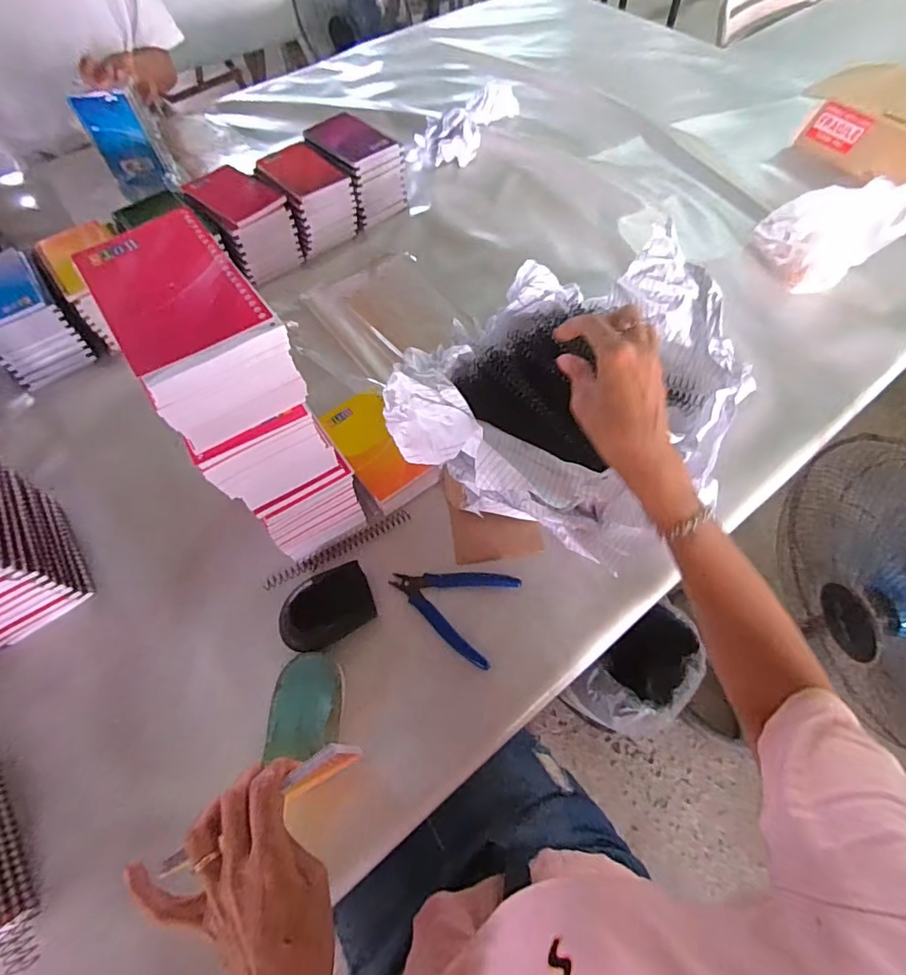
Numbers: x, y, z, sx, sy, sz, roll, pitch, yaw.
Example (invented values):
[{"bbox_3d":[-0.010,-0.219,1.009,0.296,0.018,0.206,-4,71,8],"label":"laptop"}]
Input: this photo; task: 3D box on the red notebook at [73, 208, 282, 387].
[{"bbox_3d":[-0.170,-0.119,0.306,0.078,0.009,0.129,-34,66,-17],"label":"red notebook"}]

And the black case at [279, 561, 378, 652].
[{"bbox_3d":[-0.120,0.113,0.485,0.086,0.023,0.062,-30,64,-15],"label":"black case"}]

